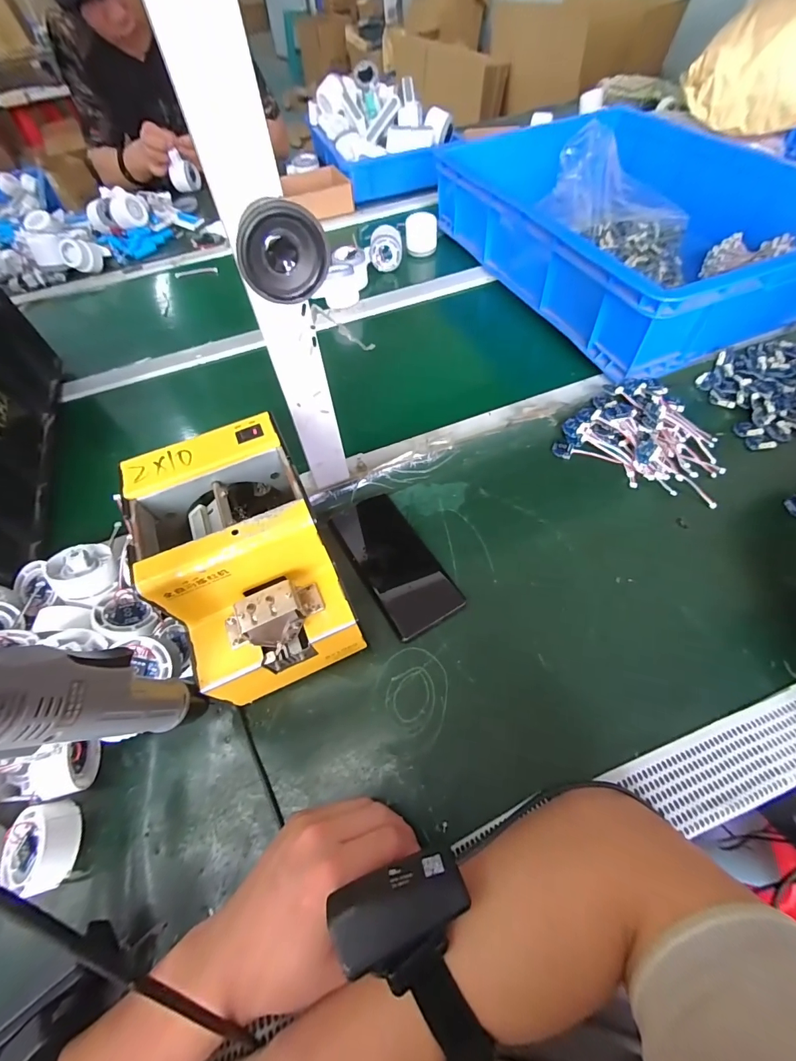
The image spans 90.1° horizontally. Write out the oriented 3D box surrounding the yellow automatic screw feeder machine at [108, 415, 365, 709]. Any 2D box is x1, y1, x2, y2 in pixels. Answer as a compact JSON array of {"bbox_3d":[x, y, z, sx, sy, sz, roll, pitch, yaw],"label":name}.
[{"bbox_3d":[-0.122,0.030,0.340,0.121,0.146,0.172,-22,59,-9],"label":"yellow automatic screw feeder machine"}]

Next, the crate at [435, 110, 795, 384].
[{"bbox_3d":[0.381,-0.514,0.641,0.439,0.116,0.583,-22,59,-9],"label":"crate"}]

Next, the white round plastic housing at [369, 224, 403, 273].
[{"bbox_3d":[-0.022,-0.521,0.736,0.060,0.059,0.044,-2,58,3],"label":"white round plastic housing"}]

